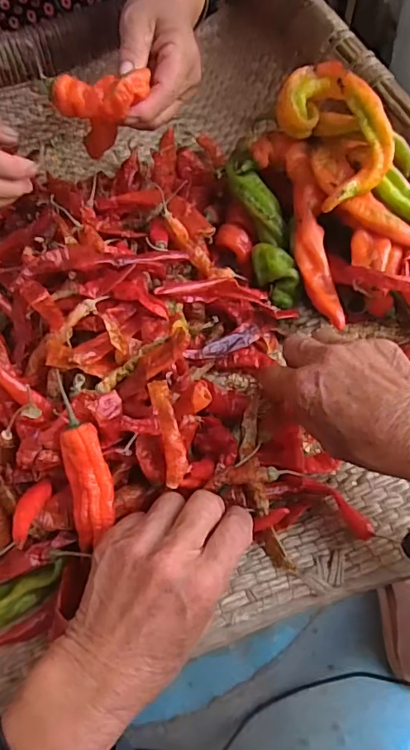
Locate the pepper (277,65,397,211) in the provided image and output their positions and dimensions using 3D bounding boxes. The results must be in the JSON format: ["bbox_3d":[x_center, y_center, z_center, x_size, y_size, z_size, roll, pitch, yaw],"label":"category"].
[{"bbox_3d":[0.103,-0.192,0.407,0.061,0.058,0.109,-22,64,-8],"label":"pepper"}]

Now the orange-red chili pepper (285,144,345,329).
[{"bbox_3d":[0.087,-0.119,0.419,0.026,0.021,0.168,-7,78,-1],"label":"orange-red chili pepper"}]

